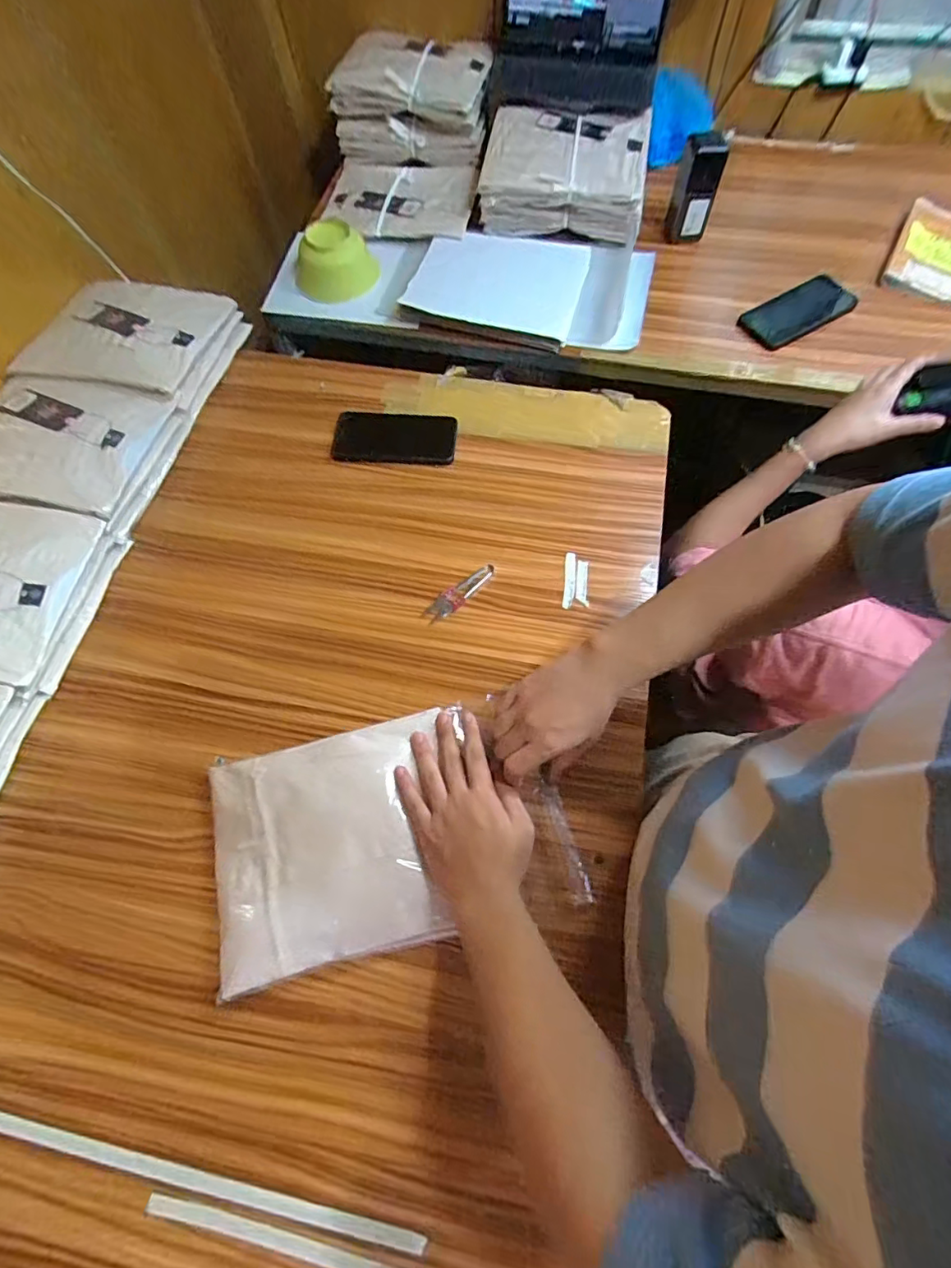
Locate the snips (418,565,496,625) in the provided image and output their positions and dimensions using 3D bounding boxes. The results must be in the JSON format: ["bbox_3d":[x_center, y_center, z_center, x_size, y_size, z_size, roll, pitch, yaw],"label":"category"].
[{"bbox_3d":[-0.020,-0.050,0.664,0.030,0.006,0.102,41,73,17],"label":"snips"}]

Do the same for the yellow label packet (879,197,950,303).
[{"bbox_3d":[0.730,-0.593,0.851,0.142,0.023,0.194,25,69,12],"label":"yellow label packet"}]

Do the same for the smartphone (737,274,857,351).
[{"bbox_3d":[0.491,-0.491,0.835,0.175,0.010,0.086,-28,68,-10],"label":"smartphone"}]

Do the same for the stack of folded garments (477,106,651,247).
[{"bbox_3d":[0.149,-0.759,0.911,0.257,0.100,0.194,9,67,6],"label":"stack of folded garments"}]

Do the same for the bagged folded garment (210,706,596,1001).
[{"bbox_3d":[-0.084,0.187,0.541,0.339,0.043,0.212,-13,69,-3],"label":"bagged folded garment"}]

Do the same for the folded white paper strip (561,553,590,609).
[{"bbox_3d":[0.123,-0.065,0.668,0.028,0.004,0.072,6,66,5],"label":"folded white paper strip"}]

